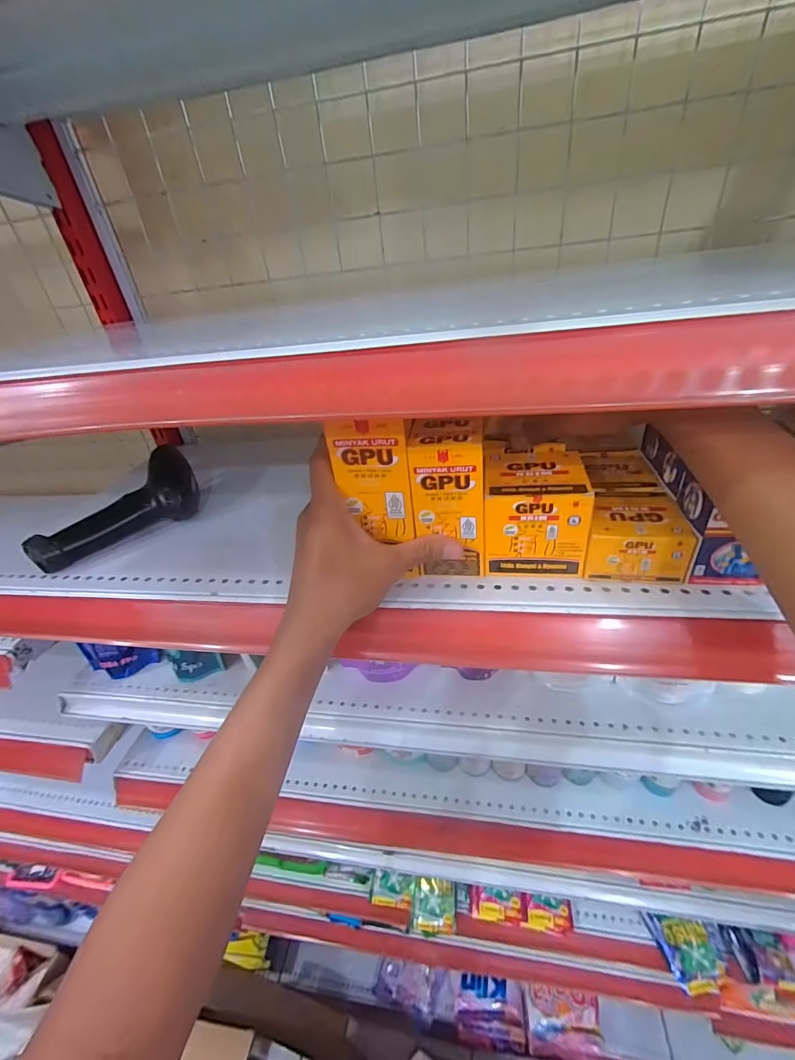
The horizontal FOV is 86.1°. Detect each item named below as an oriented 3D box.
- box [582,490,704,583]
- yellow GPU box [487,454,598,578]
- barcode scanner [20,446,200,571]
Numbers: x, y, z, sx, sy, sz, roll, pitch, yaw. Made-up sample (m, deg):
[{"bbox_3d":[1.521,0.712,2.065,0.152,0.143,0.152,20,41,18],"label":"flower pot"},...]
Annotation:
[{"bbox_3d":[0.175,0.005,0.316,0.064,0.044,0.062,4,36,18],"label":"box"},{"bbox_3d":[0.104,-0.012,0.328,0.070,0.073,0.067,1,35,13],"label":"yellow GPU box"},{"bbox_3d":[-0.286,-0.022,0.440,0.154,0.064,0.093,-24,37,-22],"label":"barcode scanner"}]

